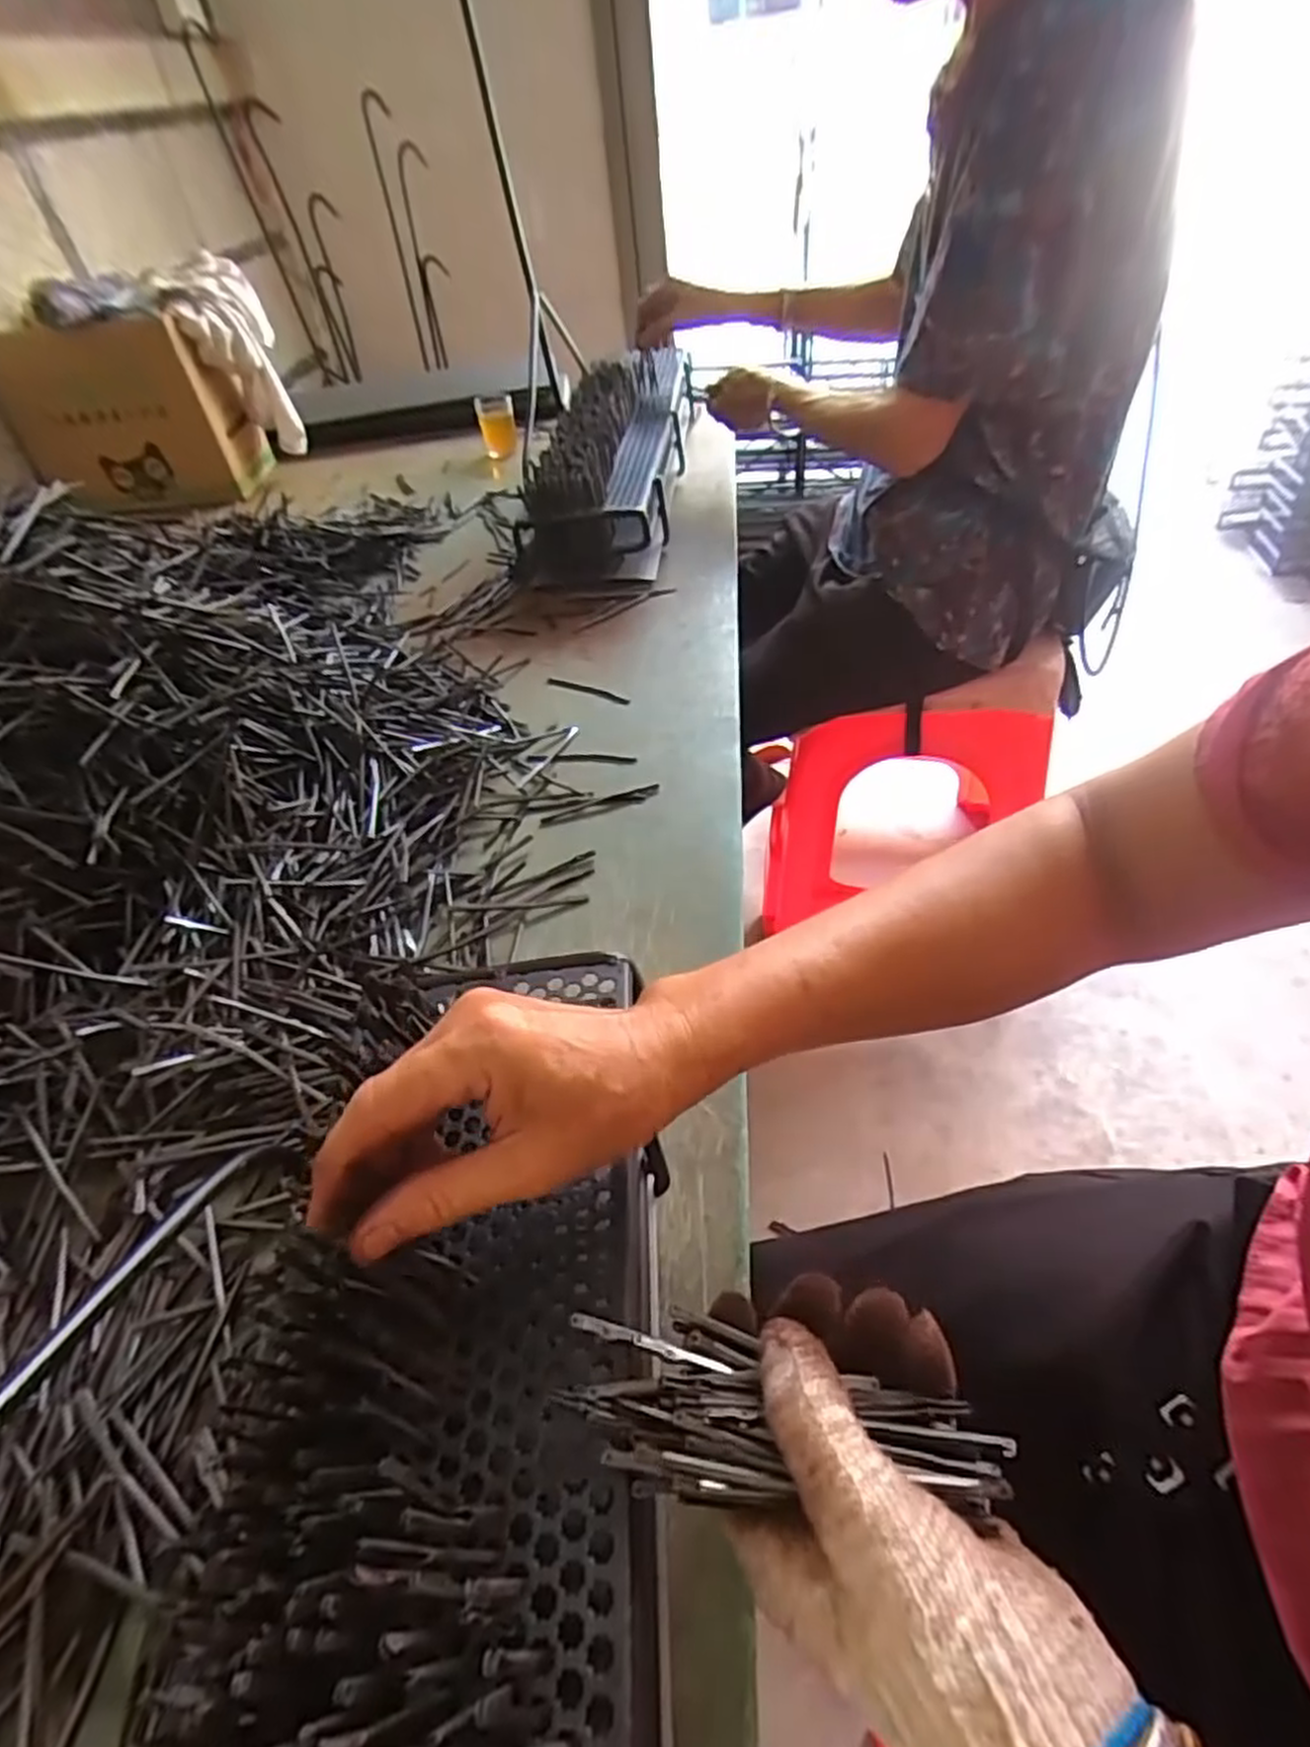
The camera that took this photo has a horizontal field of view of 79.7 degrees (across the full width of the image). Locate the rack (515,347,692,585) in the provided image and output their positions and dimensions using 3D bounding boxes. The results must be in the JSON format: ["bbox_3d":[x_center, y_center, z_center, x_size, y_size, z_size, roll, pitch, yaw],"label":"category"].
[{"bbox_3d":[-0.047,-0.512,0.979,0.153,0.121,0.438,3,47,10],"label":"rack"}]

